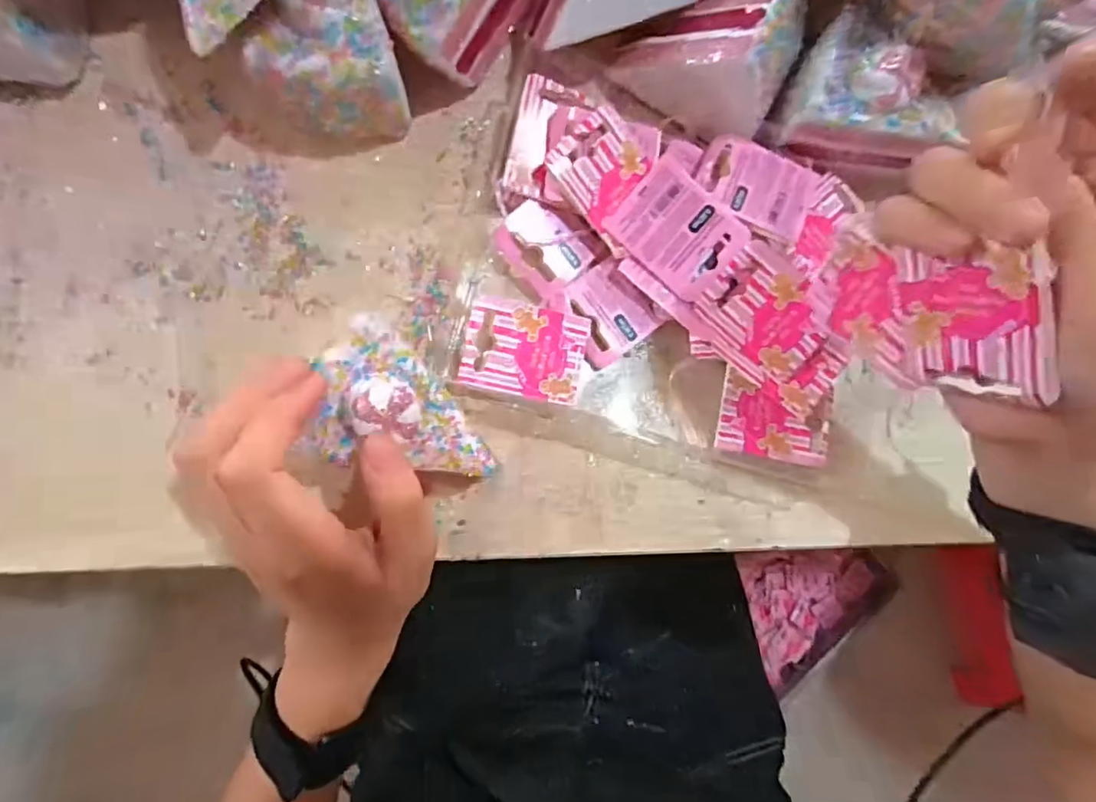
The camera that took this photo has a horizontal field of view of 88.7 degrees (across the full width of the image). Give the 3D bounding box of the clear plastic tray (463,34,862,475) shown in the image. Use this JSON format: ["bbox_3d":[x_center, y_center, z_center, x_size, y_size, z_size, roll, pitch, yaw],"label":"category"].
[{"bbox_3d":[0.062,-0.066,0.284,0.201,0.029,0.176,16,84,-4],"label":"clear plastic tray"}]

